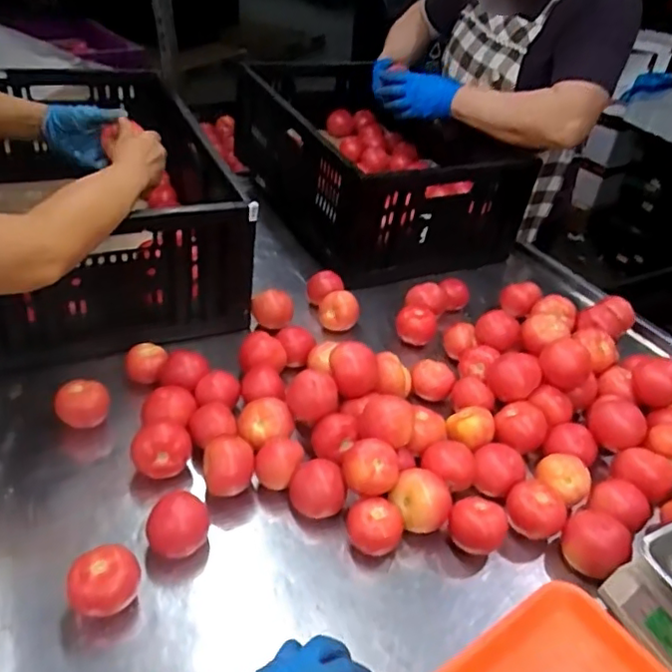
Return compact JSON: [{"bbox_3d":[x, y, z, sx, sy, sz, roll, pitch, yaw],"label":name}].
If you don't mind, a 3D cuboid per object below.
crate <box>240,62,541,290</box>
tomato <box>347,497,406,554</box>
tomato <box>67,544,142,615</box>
[{"bbox_3d":[0.090,-0.382,1.316,0.461,0.216,0.621,-9,40,-20],"label":"crate"},{"bbox_3d":[0.043,0.212,0.667,0.061,0.052,0.052,19,39,15],"label":"tomato"},{"bbox_3d":[-0.221,0.241,0.581,0.065,0.064,0.055,0,38,-9],"label":"tomato"}]

